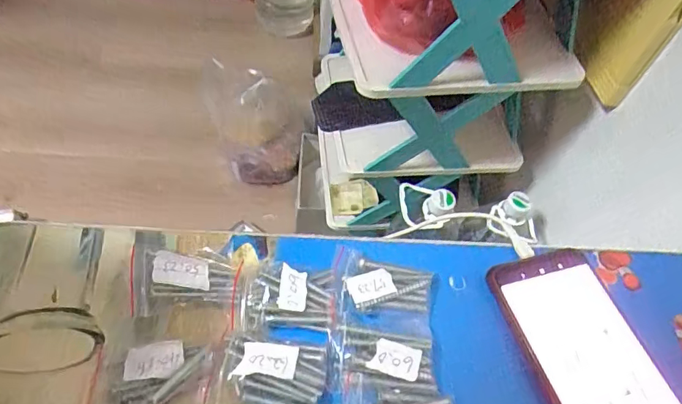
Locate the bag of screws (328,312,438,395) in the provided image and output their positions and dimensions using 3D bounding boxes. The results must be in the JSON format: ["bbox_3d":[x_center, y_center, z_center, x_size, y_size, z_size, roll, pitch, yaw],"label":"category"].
[{"bbox_3d":[0.027,0.088,0.282,0.061,0.009,0.048,-2,55,-7],"label":"bag of screws"}]

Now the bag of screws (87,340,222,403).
[{"bbox_3d":[-0.102,0.098,0.259,0.067,0.010,0.046,0,55,-6],"label":"bag of screws"}]

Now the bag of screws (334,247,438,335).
[{"bbox_3d":[0.028,0.057,0.300,0.064,0.011,0.050,11,54,2],"label":"bag of screws"}]

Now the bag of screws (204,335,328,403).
[{"bbox_3d":[-0.040,0.092,0.263,0.062,0.013,0.041,8,54,0],"label":"bag of screws"}]

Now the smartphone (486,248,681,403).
[{"bbox_3d":[0.157,0.105,0.286,0.080,0.012,0.163,-11,56,-13],"label":"smartphone"}]

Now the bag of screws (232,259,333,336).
[{"bbox_3d":[-0.035,0.055,0.293,0.060,0.009,0.050,2,54,-4],"label":"bag of screws"}]

